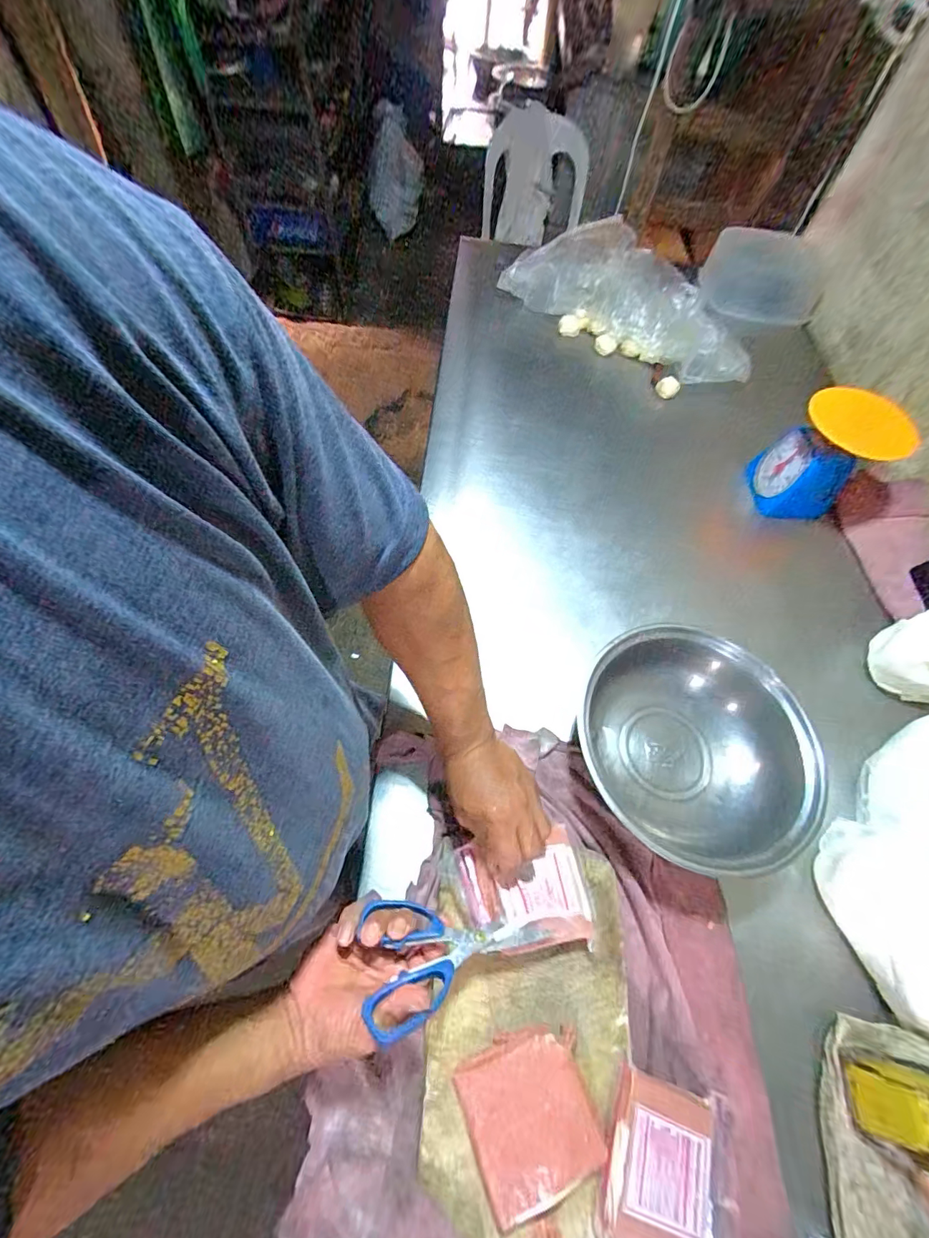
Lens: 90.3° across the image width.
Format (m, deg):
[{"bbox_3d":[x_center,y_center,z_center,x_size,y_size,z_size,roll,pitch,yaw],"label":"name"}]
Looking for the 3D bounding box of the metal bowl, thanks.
[{"bbox_3d":[0.268,0.150,0.553,0.235,0.090,0.267,17,61,6],"label":"metal bowl"}]

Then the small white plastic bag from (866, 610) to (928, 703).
[{"bbox_3d":[0.652,0.050,0.639,0.119,0.086,0.116,-19,64,-14],"label":"small white plastic bag"}]

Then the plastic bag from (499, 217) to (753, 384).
[{"bbox_3d":[0.369,-0.711,1.008,0.578,0.131,0.200,37,65,16],"label":"plastic bag"}]

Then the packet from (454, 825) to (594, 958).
[{"bbox_3d":[0.061,0.273,0.457,0.125,0.040,0.105,-8,62,-8],"label":"packet"}]

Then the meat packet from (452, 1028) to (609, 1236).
[{"bbox_3d":[0.054,0.420,0.389,0.100,0.017,0.106,-20,64,-14],"label":"meat packet"}]

